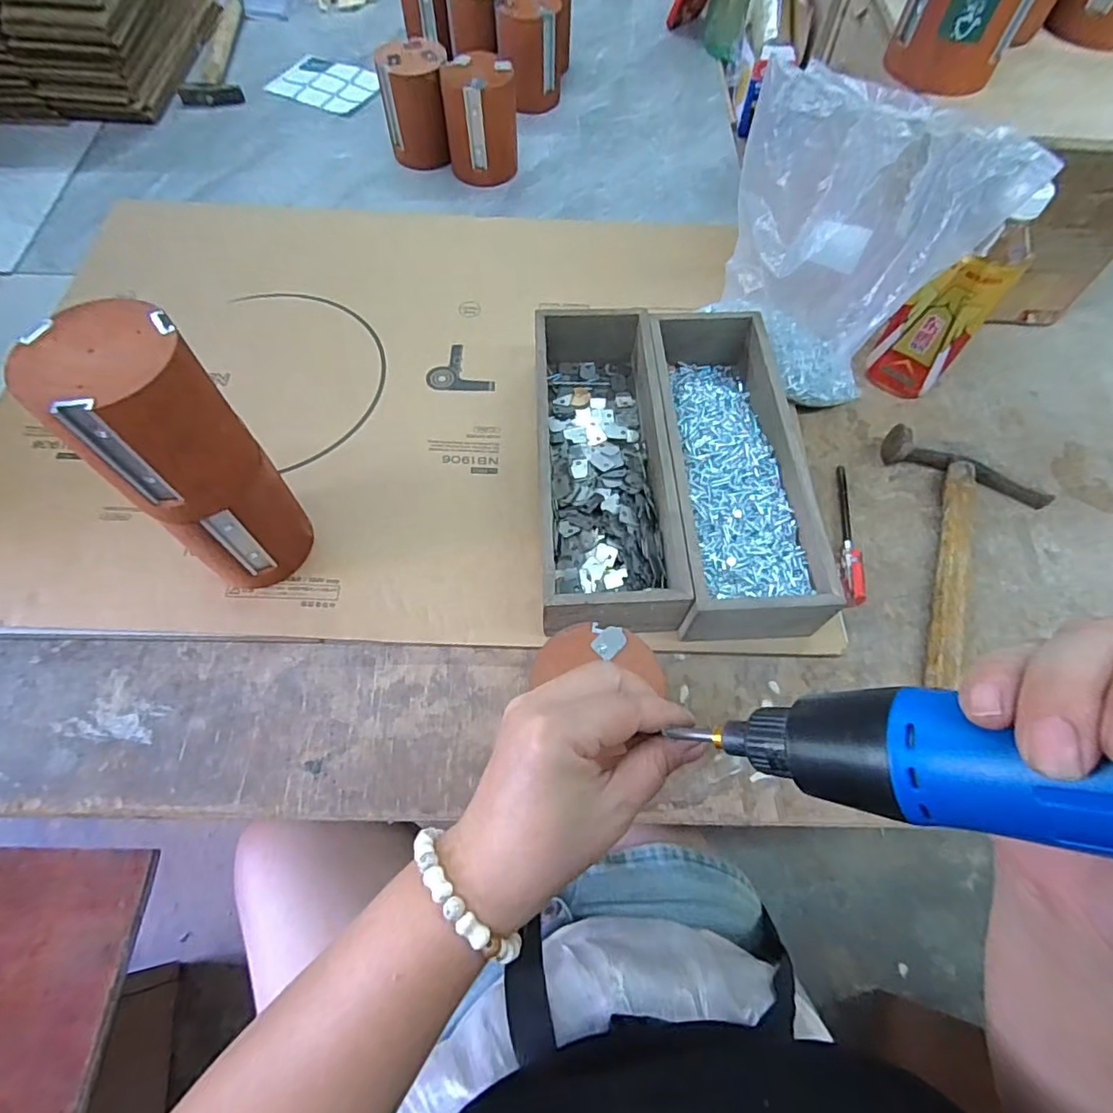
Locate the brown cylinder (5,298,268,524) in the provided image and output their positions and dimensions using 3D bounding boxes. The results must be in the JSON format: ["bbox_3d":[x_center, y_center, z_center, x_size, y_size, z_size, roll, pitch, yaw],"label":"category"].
[{"bbox_3d":[-0.229,-0.079,0.328,0.077,0.096,0.076,1,63,-1],"label":"brown cylinder"}]

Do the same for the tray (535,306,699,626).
[{"bbox_3d":[0.033,-0.079,0.474,0.104,0.067,0.298,-2,64,-3],"label":"tray"}]

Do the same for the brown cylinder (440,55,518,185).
[{"bbox_3d":[-0.085,-0.495,0.661,0.079,0.101,0.078,-4,64,-3],"label":"brown cylinder"}]

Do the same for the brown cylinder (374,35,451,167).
[{"bbox_3d":[-0.161,-0.519,0.673,0.073,0.099,0.077,0,63,-1],"label":"brown cylinder"}]

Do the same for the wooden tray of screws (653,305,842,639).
[{"bbox_3d":[0.135,-0.075,0.476,0.100,0.076,0.290,-3,64,-3],"label":"wooden tray of screws"}]

